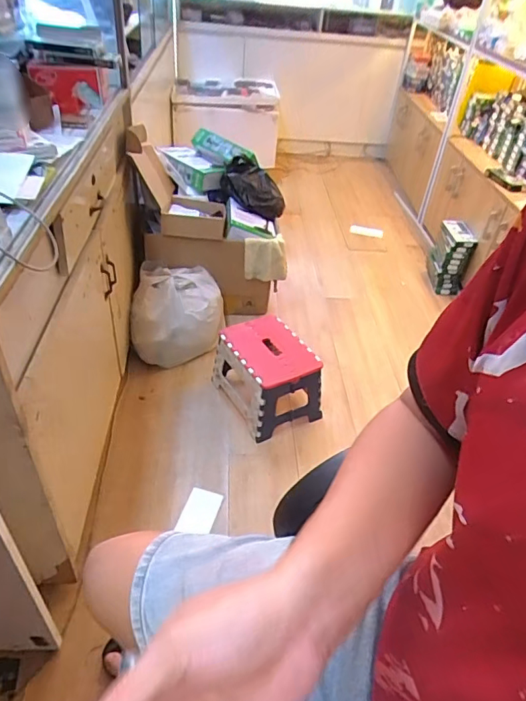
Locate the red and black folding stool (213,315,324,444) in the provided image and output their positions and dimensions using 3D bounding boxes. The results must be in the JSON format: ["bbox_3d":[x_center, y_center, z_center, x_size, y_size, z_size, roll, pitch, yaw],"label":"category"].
[{"bbox_3d":[0.015,0.077,1.448,0.215,0.227,0.282,-20,46,-28],"label":"red and black folding stool"}]

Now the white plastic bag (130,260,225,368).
[{"bbox_3d":[-0.279,-0.124,1.621,0.295,0.211,0.268,3,40,-4],"label":"white plastic bag"}]

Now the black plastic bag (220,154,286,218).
[{"bbox_3d":[-0.035,-0.601,1.793,0.234,0.148,0.196,2,40,-5],"label":"black plastic bag"}]

